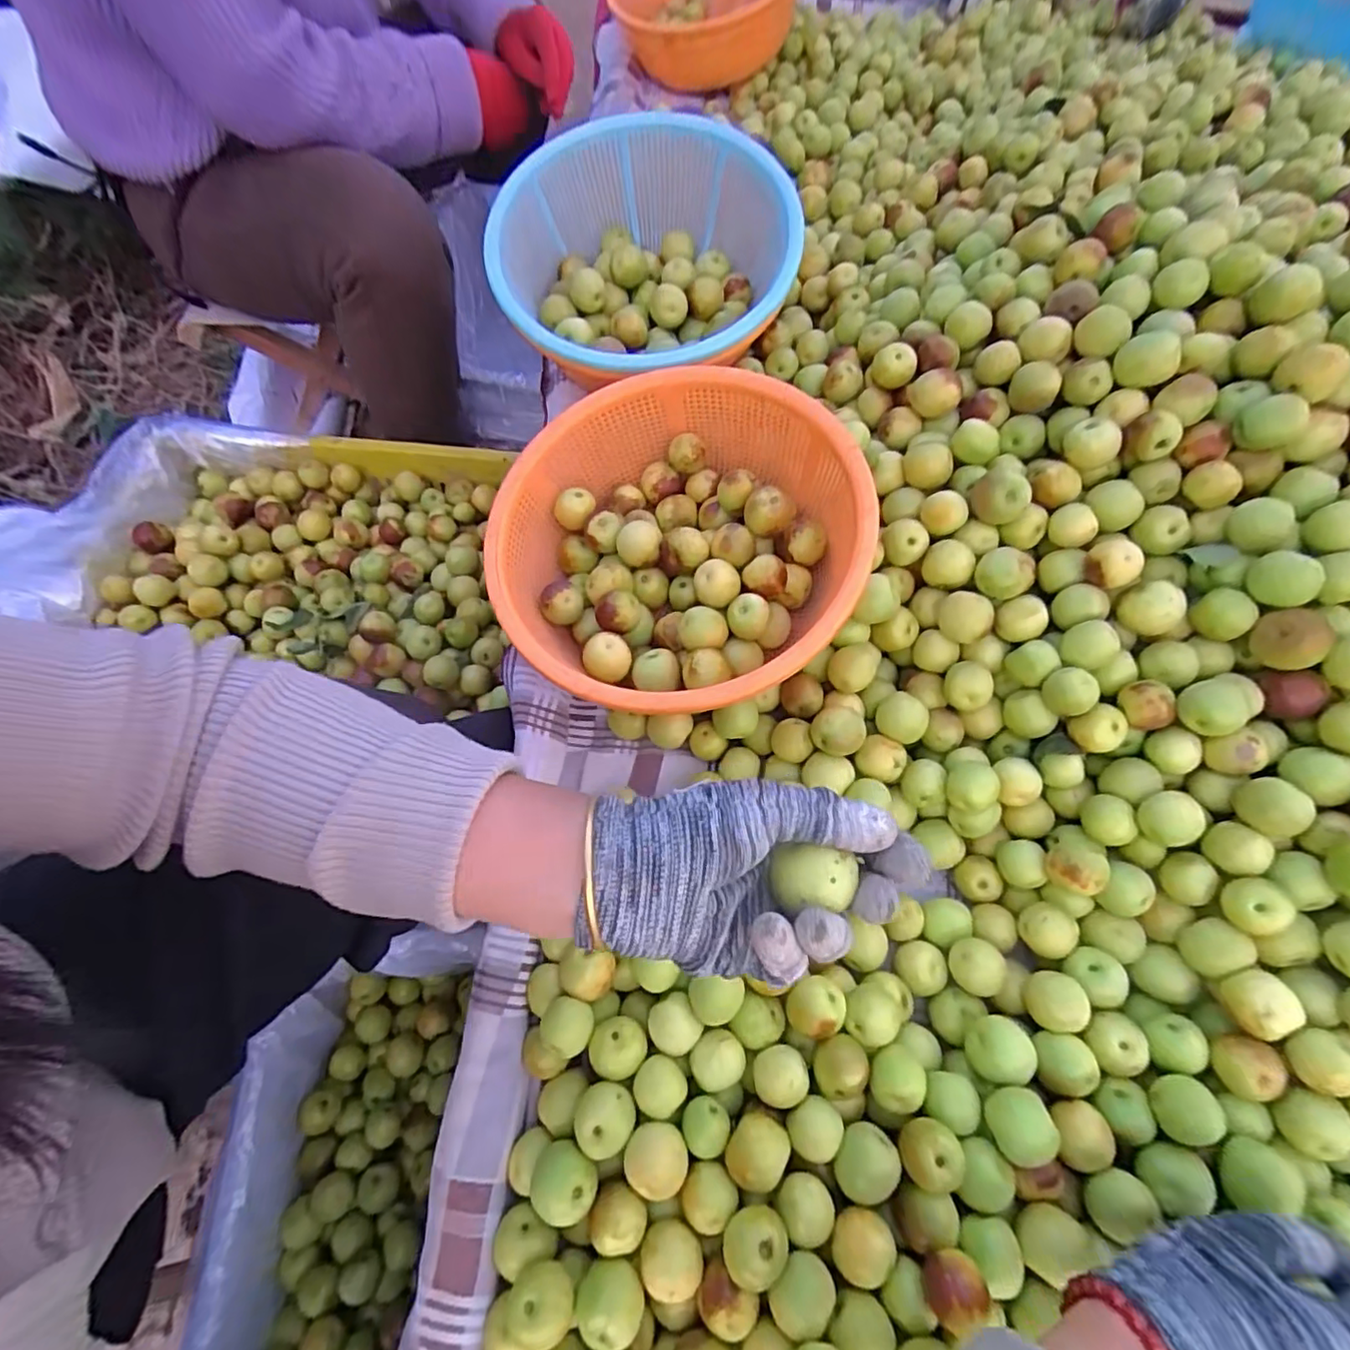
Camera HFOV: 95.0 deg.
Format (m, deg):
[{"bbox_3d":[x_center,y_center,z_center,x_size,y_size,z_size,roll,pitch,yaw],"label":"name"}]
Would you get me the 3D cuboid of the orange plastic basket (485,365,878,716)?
[{"bbox_3d":[-0.002,-0.094,0.448,0.250,0.104,0.254,1,66,-1],"label":"orange plastic basket"}]

